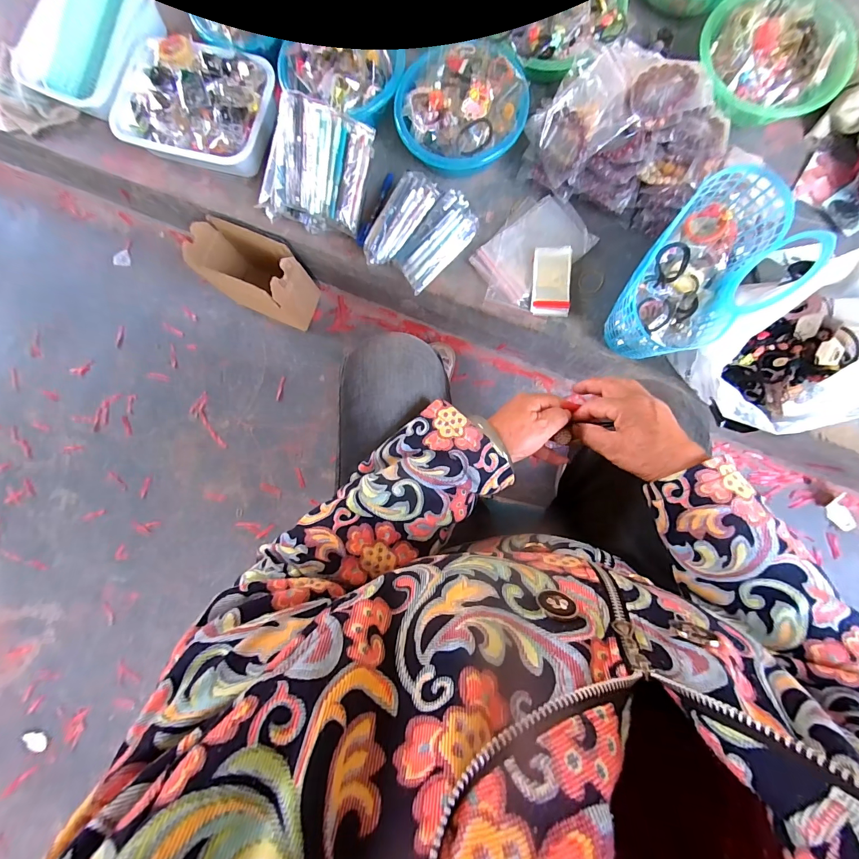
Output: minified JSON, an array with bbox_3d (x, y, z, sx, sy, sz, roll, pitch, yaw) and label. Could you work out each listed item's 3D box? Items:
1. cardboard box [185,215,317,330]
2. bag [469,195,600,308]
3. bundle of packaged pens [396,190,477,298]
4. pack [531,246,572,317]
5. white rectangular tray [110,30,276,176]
[{"bbox_3d":[-0.369,-0.331,0.802,0.212,0.173,0.120,23,87,5],"label":"cardboard box"},{"bbox_3d":[0.179,-0.317,0.669,0.212,0.012,0.131,-41,85,-1],"label":"bag"},{"bbox_3d":[0.014,-0.336,0.660,0.081,0.055,0.179,44,89,5],"label":"bundle of packaged pens"},{"bbox_3d":[0.220,-0.267,0.664,0.066,0.008,0.125,4,86,3],"label":"pack"},{"bbox_3d":[-0.423,-0.596,0.674,0.283,0.048,0.201,15,87,4],"label":"white rectangular tray"}]

